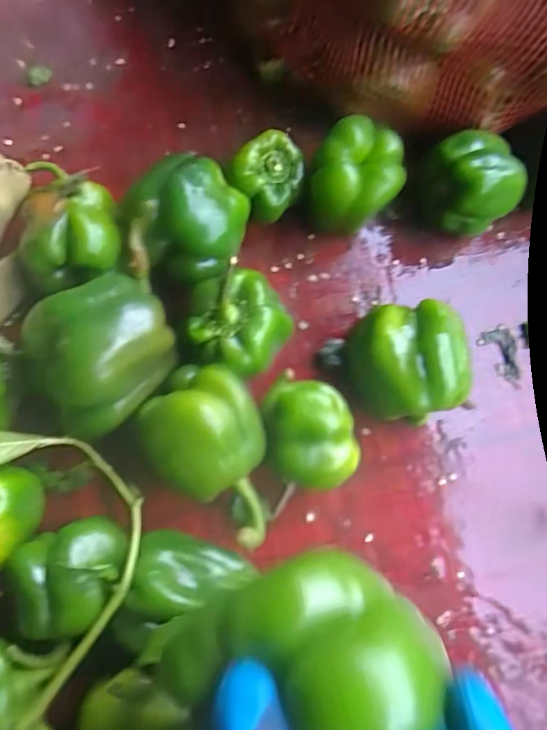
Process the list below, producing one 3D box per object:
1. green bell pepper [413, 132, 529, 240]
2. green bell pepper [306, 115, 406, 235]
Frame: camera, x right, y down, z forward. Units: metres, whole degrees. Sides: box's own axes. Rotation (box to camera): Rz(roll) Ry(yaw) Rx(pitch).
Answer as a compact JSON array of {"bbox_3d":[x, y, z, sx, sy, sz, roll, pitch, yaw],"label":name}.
[{"bbox_3d":[0.167,-0.151,0.454,0.068,0.080,0.073,2,75,-7],"label":"green bell pepper"},{"bbox_3d":[0.069,-0.152,0.437,0.069,0.091,0.070,2,75,-7],"label":"green bell pepper"}]

